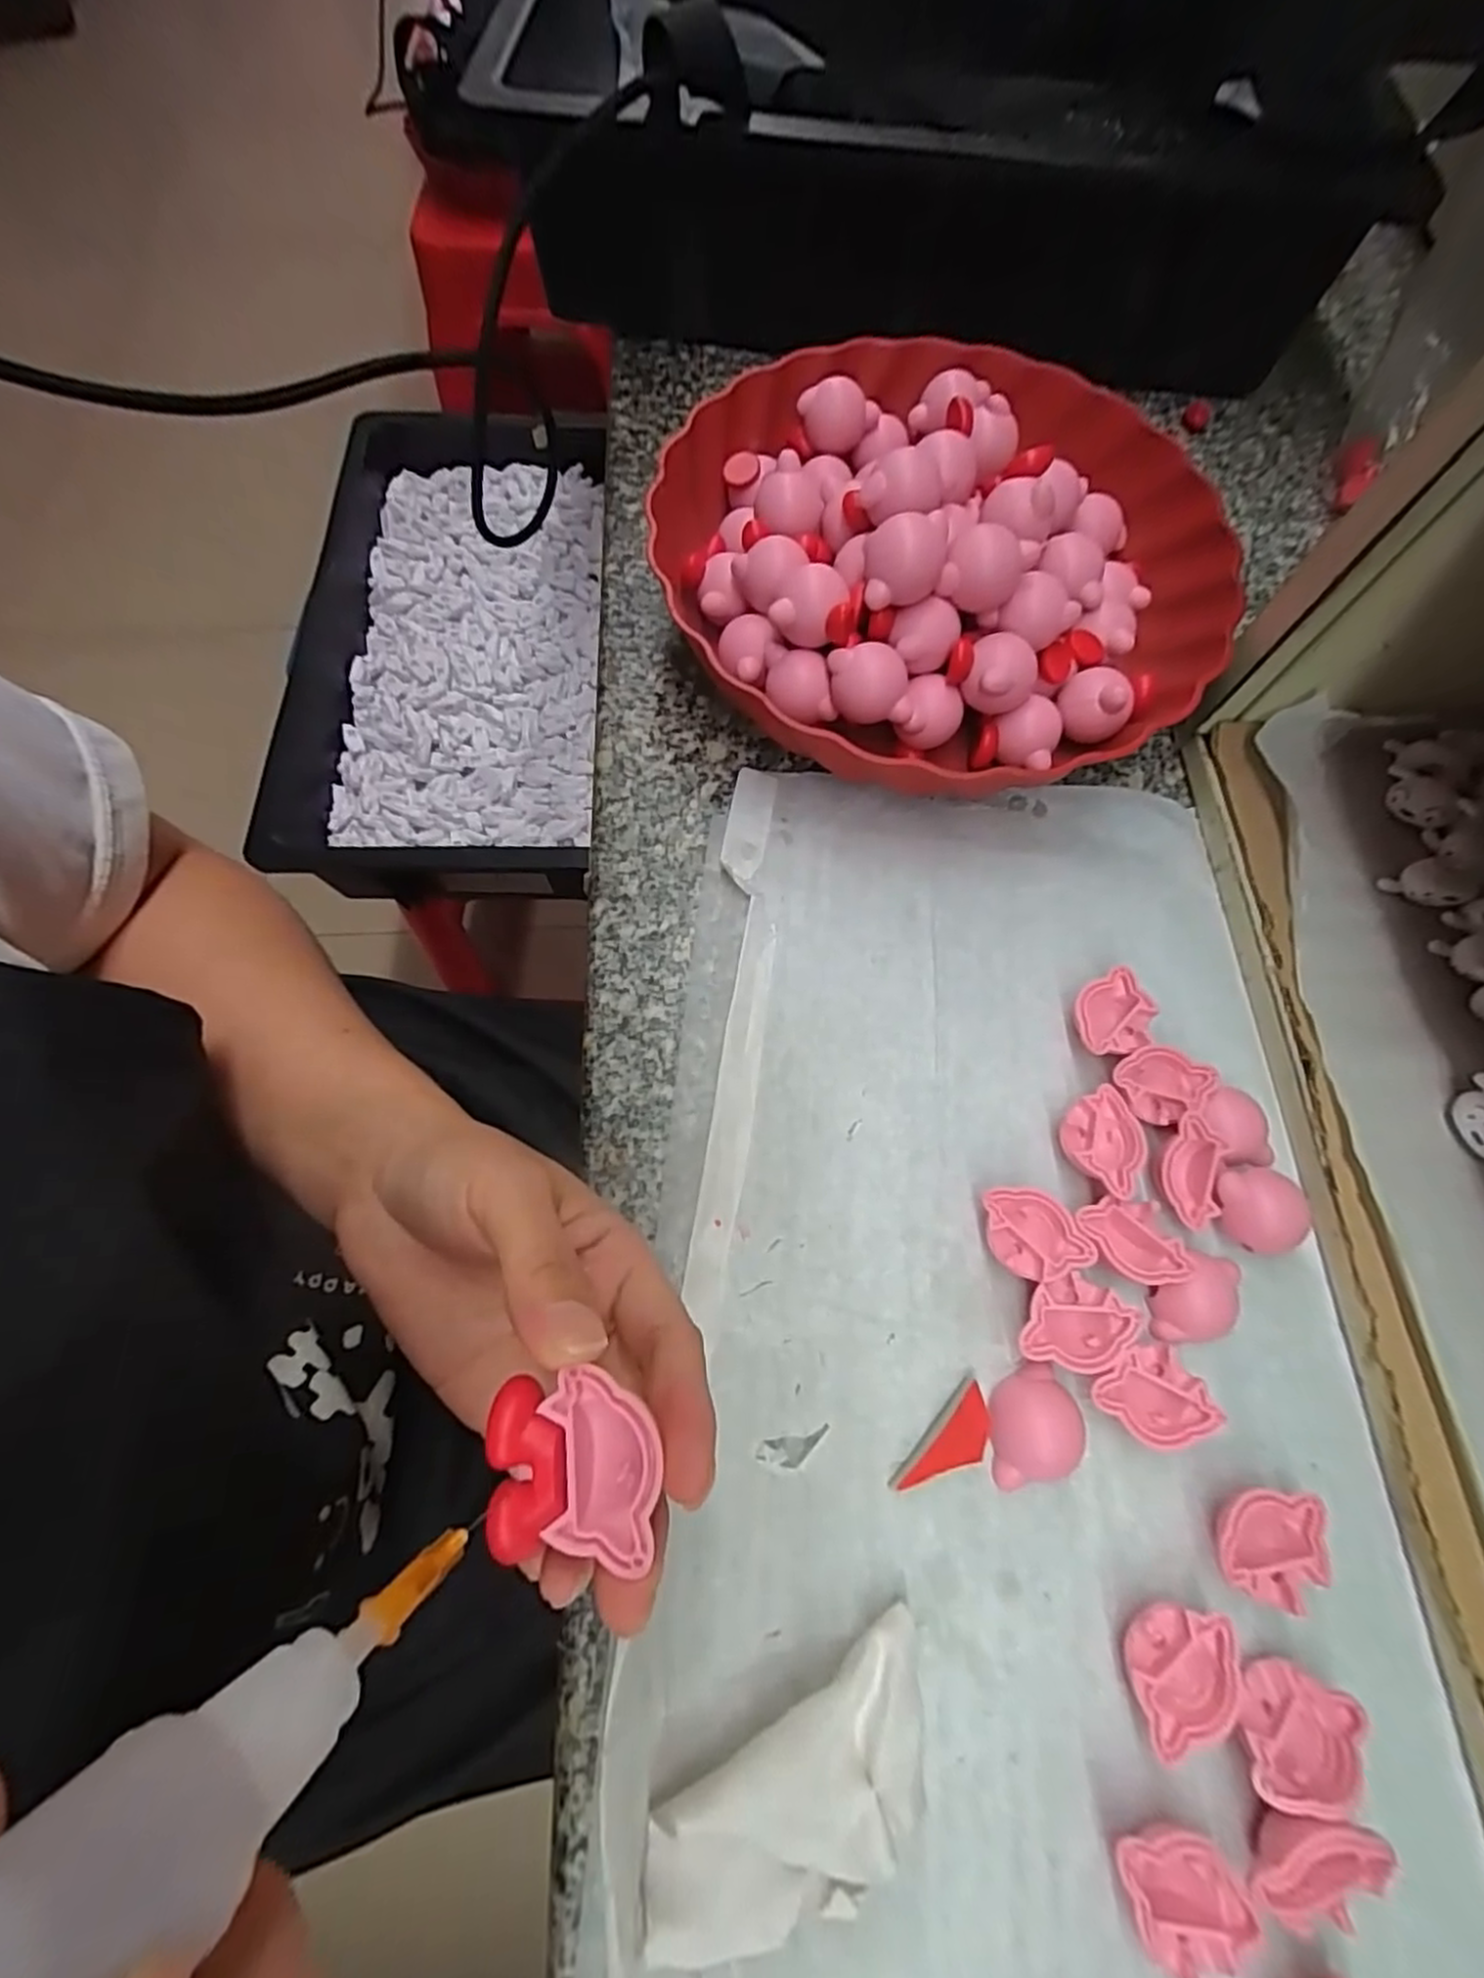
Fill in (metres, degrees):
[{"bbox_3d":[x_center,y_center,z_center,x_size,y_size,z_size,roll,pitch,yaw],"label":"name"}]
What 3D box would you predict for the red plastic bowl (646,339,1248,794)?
[{"bbox_3d":[0.088,-0.188,0.303,0.234,0.074,0.226,1,70,-2],"label":"red plastic bowl"}]

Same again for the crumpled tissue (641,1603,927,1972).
[{"bbox_3d":[0.017,0.212,0.181,0.086,0.018,0.045,-29,74,-12],"label":"crumpled tissue"}]

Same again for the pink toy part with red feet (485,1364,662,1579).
[{"bbox_3d":[-0.033,0.095,0.140,0.031,0.009,0.032,-4,70,-4],"label":"pink toy part with red feet"}]

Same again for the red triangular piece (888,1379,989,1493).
[{"bbox_3d":[0.063,0.141,0.215,0.015,0.005,0.038,43,74,12],"label":"red triangular piece"}]

